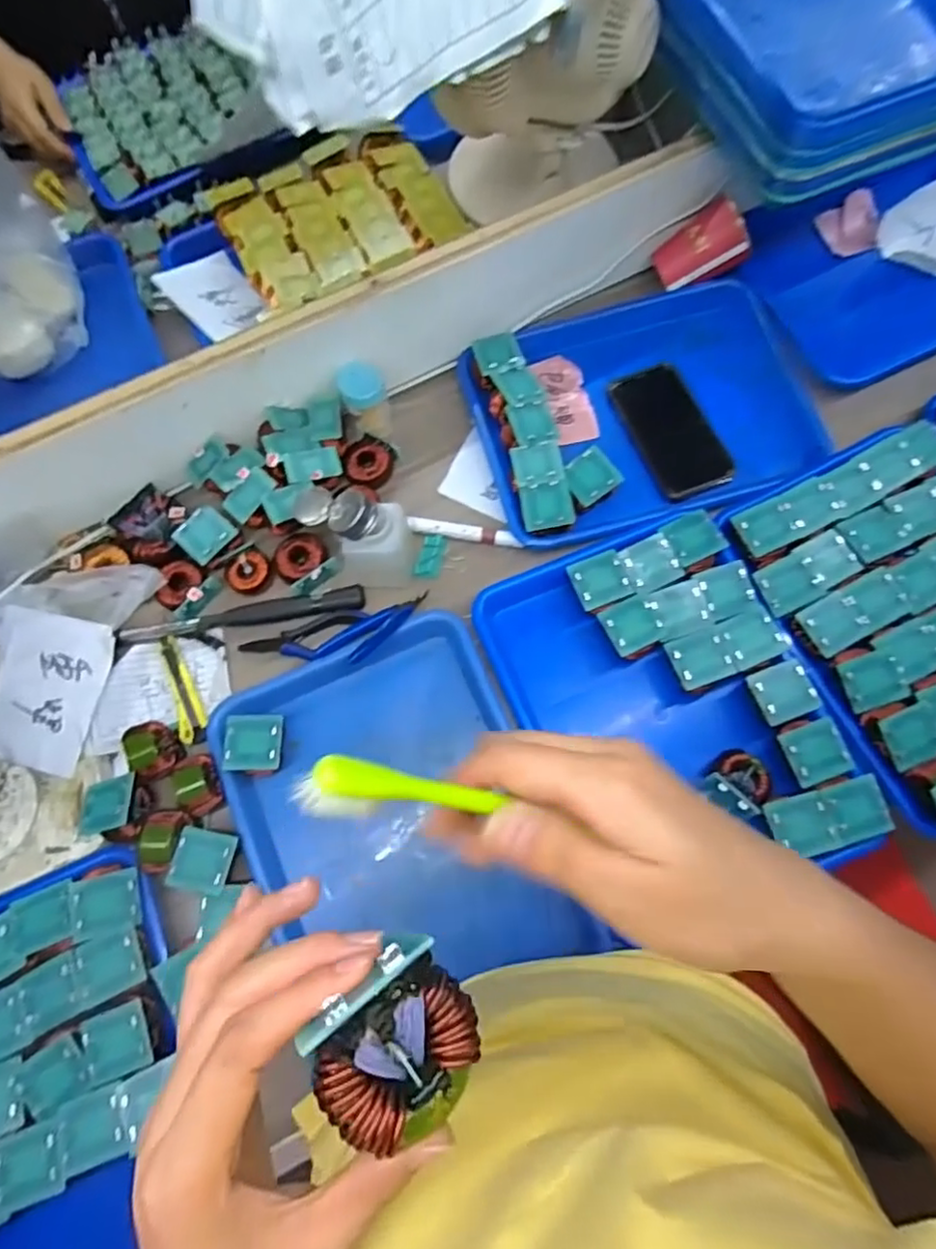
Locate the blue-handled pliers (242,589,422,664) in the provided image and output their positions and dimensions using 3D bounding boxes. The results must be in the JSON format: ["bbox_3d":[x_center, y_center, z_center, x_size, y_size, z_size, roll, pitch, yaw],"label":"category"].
[{"bbox_3d":[-0.124,0.011,0.583,0.173,0.014,0.053,-15,73,-3],"label":"blue-handled pliers"}]

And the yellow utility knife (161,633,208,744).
[{"bbox_3d":[-0.264,0.057,0.583,0.026,0.010,0.108,-22,73,-5],"label":"yellow utility knife"}]

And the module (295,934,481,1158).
[{"bbox_3d":[-0.025,0.122,0.190,0.046,0.031,0.047,-34,98,-28],"label":"module"}]

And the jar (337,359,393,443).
[{"bbox_3d":[-0.102,-0.224,0.625,0.044,0.052,0.042,-1,73,2],"label":"jar"}]

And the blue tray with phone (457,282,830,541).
[{"bbox_3d":[0.177,-0.228,0.644,0.335,0.053,0.260,-16,73,-3],"label":"blue tray with phone"}]

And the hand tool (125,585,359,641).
[{"bbox_3d":[-0.213,-0.010,0.603,0.226,0.017,0.020,-8,73,-1],"label":"hand tool"}]

